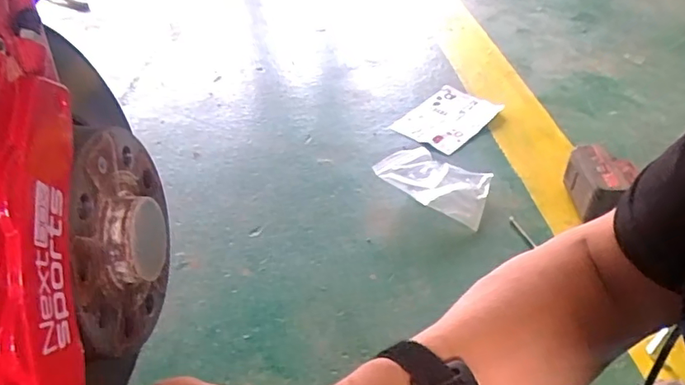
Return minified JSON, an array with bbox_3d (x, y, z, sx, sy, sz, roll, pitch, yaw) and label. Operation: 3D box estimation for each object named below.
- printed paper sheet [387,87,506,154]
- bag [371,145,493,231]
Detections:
[{"bbox_3d":[0.201,-0.145,1.008,0.135,0.010,0.177,29,51,31],"label":"printed paper sheet"},{"bbox_3d":[0.148,-0.021,0.845,0.171,0.047,0.114,17,46,21],"label":"bag"}]

